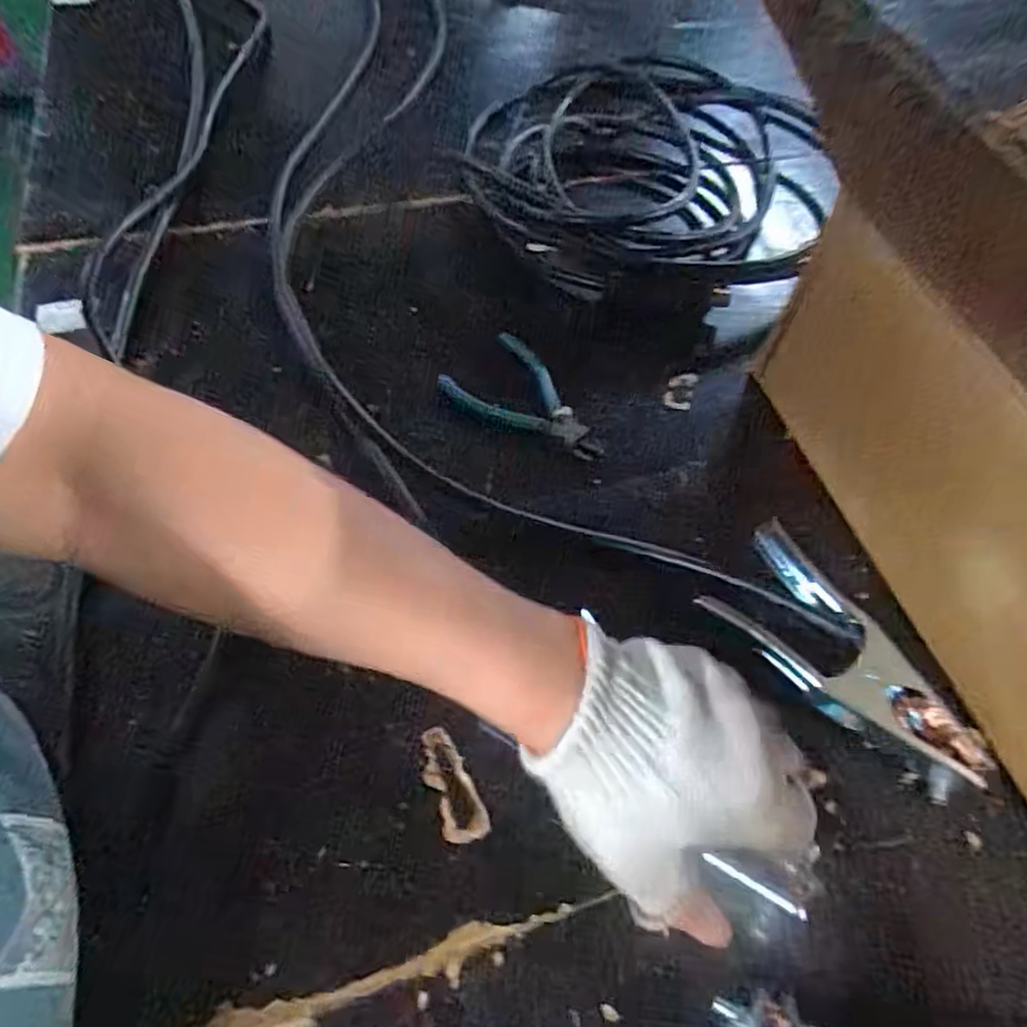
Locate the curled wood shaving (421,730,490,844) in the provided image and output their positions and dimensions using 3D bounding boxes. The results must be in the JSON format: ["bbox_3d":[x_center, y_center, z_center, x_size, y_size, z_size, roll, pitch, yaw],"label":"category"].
[{"bbox_3d":[-0.033,0.140,0.344,0.022,0.004,0.058,-20,63,-14],"label":"curled wood shaving"}]

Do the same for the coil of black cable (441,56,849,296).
[{"bbox_3d":[0.109,-0.313,0.576,0.286,0.056,0.314,11,60,3],"label":"coil of black cable"}]

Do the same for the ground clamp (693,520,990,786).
[{"bbox_3d":[0.184,0.081,0.368,0.079,0.033,0.157,-40,69,-22],"label":"ground clamp"}]

